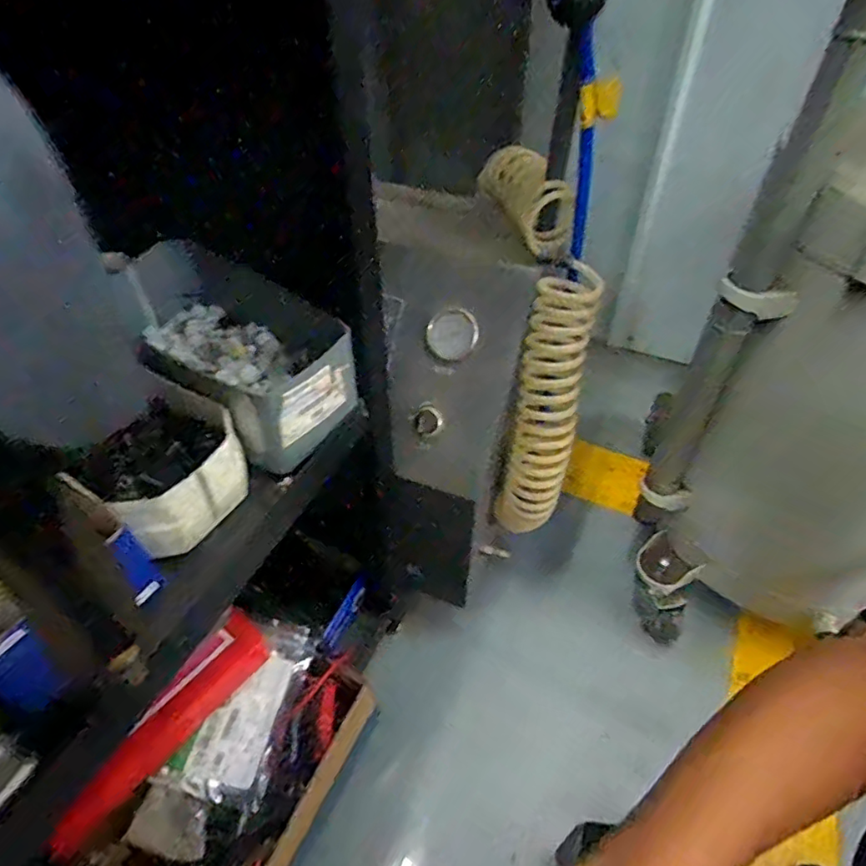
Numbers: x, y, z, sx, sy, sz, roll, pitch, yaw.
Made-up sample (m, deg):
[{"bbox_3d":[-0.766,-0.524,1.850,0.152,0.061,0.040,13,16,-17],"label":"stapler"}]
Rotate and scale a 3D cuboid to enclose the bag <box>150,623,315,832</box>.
[{"bbox_3d":[-0.194,0.303,0.614,0.096,0.029,0.184,30,55,-3],"label":"bag"}]

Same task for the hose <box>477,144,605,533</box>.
[{"bbox_3d":[0.120,-0.095,0.626,0.101,0.405,0.073,-4,18,-3],"label":"hose"}]

